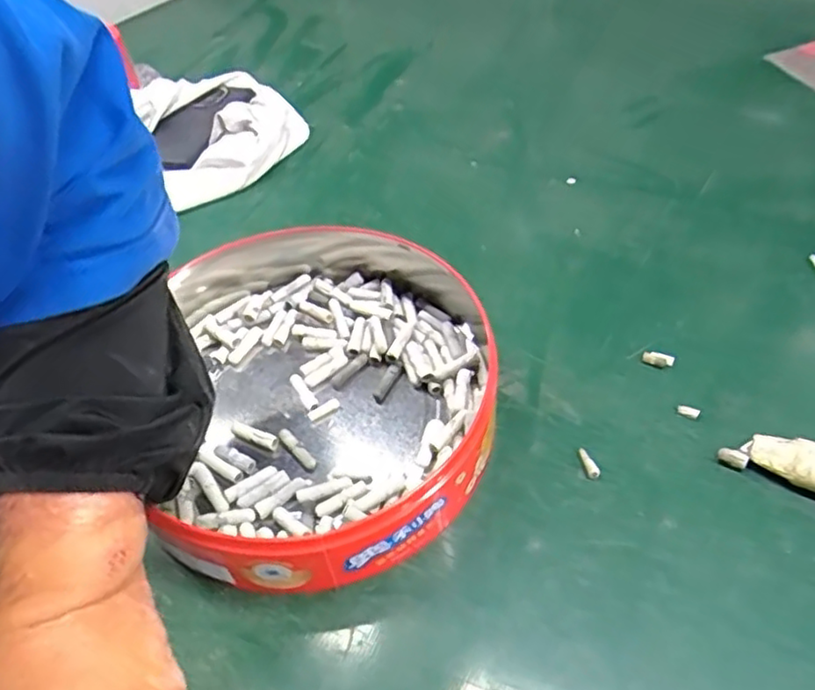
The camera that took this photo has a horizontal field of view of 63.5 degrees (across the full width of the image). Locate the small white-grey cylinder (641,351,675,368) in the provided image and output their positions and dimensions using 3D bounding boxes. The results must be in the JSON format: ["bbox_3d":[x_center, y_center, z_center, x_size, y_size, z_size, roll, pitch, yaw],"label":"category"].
[{"bbox_3d":[0.177,0.010,0.465,0.021,0.004,0.010,8,51,13],"label":"small white-grey cylinder"}]

